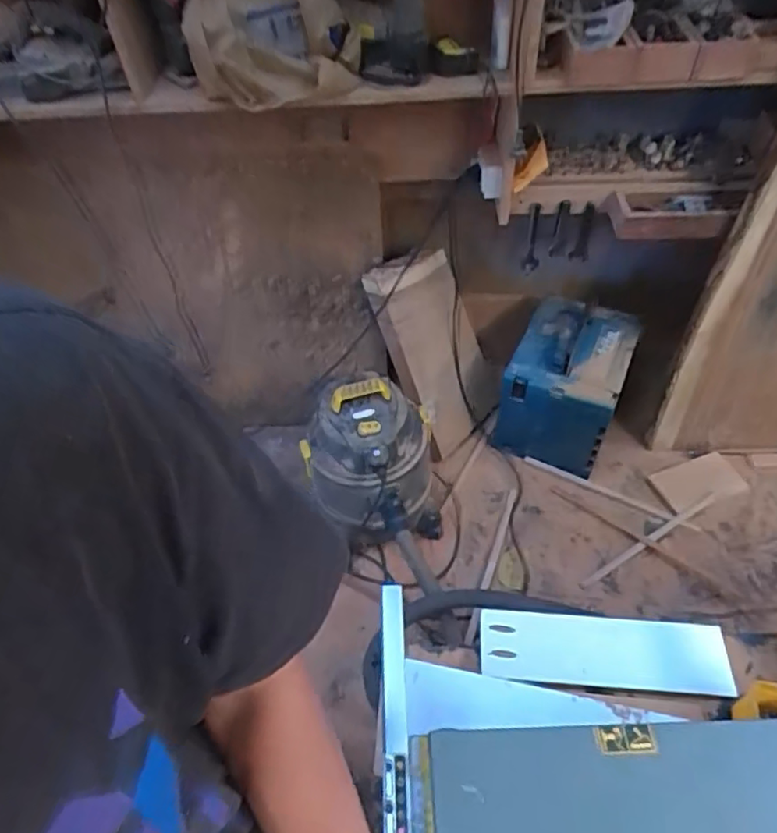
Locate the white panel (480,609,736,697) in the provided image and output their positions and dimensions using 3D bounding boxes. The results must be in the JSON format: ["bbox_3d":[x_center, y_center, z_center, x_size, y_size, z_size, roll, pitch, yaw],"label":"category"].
[{"bbox_3d":[0.315,0.345,0.892,0.350,0.022,0.102,5,54,2],"label":"white panel"}]

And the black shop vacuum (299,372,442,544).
[{"bbox_3d":[-0.027,0.158,1.511,0.312,0.484,0.312,-1,49,2],"label":"black shop vacuum"}]

